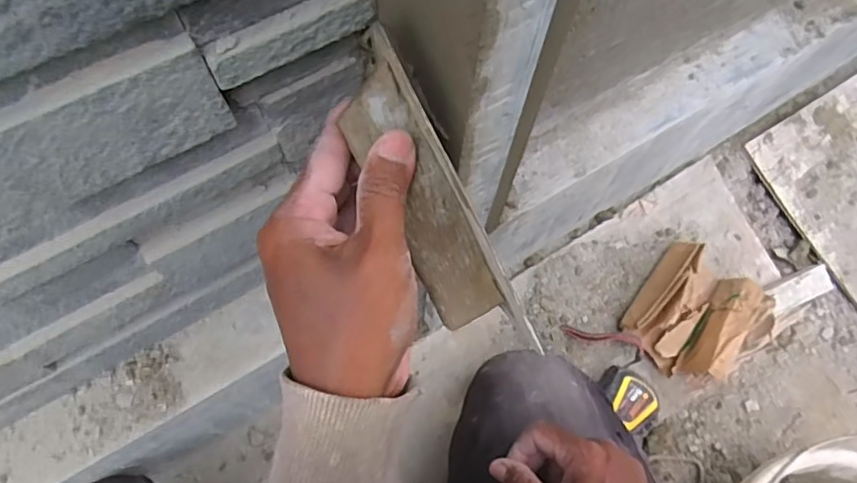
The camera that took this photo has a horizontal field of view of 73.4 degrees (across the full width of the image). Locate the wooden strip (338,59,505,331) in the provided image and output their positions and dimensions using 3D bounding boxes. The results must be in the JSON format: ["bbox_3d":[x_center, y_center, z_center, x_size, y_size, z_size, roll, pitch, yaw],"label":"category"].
[{"bbox_3d":[-0.003,-0.017,0.269,0.033,0.004,0.122,-28,103,0],"label":"wooden strip"}]

